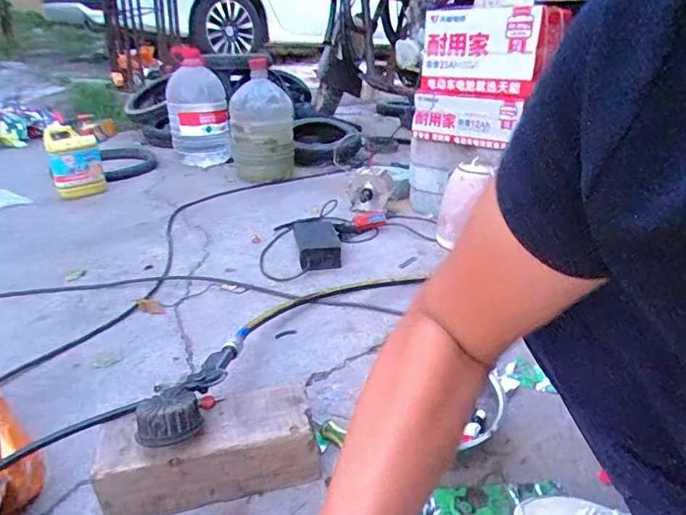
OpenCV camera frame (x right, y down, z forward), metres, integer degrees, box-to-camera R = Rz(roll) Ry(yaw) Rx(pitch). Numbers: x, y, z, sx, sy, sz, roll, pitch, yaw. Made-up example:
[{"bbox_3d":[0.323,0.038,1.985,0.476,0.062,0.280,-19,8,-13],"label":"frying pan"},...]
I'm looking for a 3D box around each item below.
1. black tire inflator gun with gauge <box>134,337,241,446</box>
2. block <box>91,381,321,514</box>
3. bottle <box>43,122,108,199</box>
[{"bbox_3d":[-0.185,0.163,0.630,0.075,0.047,0.235,7,14,8],"label":"black tire inflator gun with gauge"},{"bbox_3d":[-0.161,0.236,0.600,0.247,0.095,0.093,-8,28,-13],"label":"block"},{"bbox_3d":[-0.818,-0.296,1.478,0.147,0.210,0.075,-16,33,-33],"label":"bottle"}]

